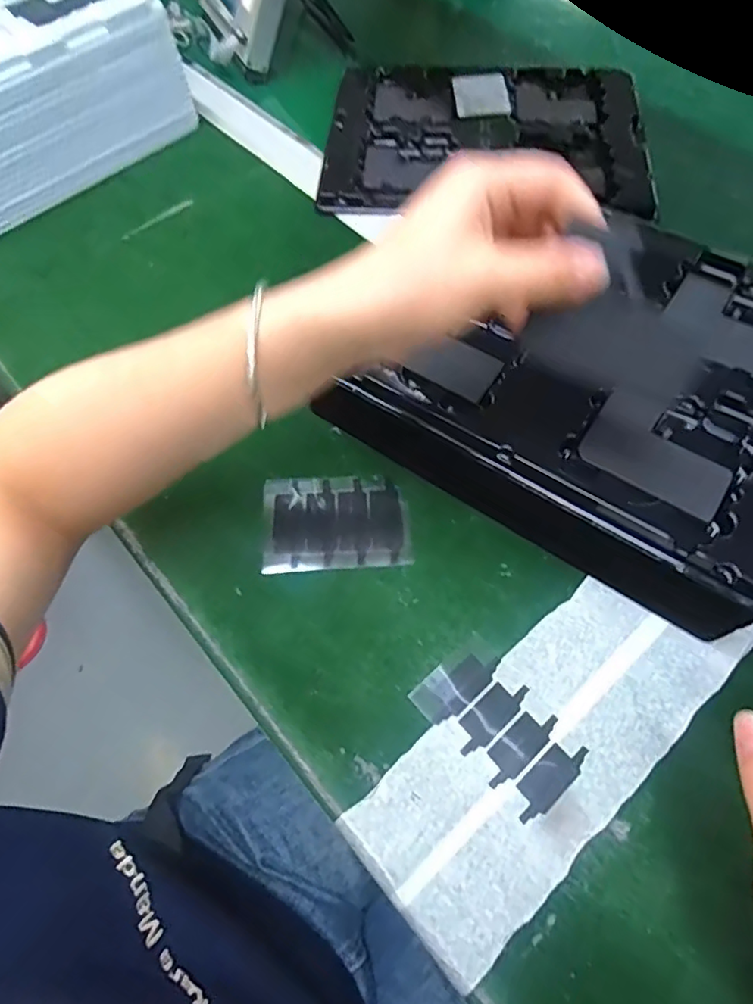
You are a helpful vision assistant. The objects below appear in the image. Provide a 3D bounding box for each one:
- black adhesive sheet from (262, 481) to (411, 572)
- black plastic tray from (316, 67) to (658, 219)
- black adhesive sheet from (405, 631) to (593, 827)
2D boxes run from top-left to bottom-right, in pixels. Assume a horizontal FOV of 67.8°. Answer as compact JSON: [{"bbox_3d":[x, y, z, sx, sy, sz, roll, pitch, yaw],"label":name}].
[{"bbox_3d":[-0.026,0.013,0.366,0.093,0.004,0.064,-3,64,1],"label":"black adhesive sheet"},{"bbox_3d":[0.100,-0.348,0.530,0.292,0.013,0.198,4,64,4],"label":"black plastic tray"},{"bbox_3d":[0.067,0.122,0.307,0.052,0.004,0.088,-40,69,-16],"label":"black adhesive sheet"}]

